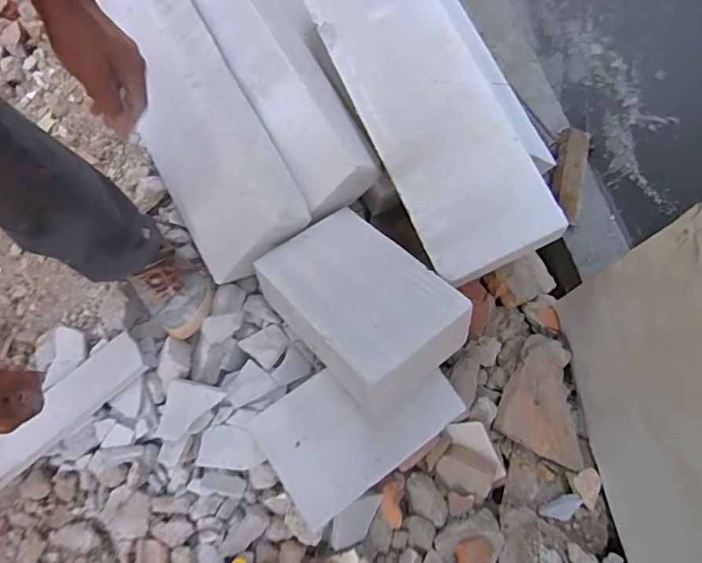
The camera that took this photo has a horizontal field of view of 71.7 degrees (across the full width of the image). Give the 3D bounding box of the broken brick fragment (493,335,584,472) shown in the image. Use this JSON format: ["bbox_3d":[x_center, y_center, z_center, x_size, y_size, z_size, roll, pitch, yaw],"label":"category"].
[{"bbox_3d":[0.371,0.215,0.891,0.165,0.050,0.200,25,77,8],"label":"broken brick fragment"}]

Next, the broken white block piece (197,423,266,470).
[{"bbox_3d":[-0.205,0.285,0.830,0.110,0.020,0.069,6,76,3],"label":"broken white block piece"}]

